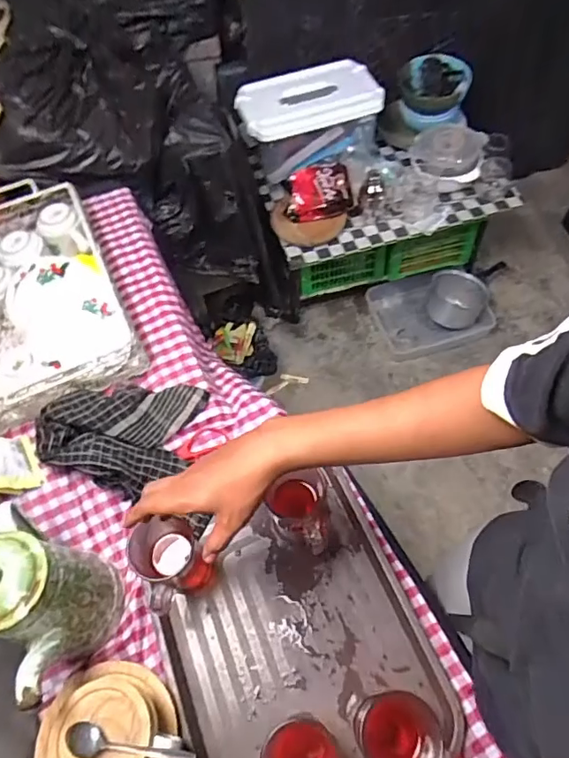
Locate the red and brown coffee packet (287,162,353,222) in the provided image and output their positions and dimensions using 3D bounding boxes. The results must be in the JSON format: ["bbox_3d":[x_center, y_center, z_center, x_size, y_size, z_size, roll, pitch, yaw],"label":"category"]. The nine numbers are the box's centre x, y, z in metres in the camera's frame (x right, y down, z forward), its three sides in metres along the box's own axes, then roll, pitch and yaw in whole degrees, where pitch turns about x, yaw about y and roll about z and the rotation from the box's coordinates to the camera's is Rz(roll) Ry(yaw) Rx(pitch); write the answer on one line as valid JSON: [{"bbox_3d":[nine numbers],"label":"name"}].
[{"bbox_3d":[0.100,-0.543,1.467,0.176,0.078,0.148,-4,59,2],"label":"red and brown coffee packet"}]

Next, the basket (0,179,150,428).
[{"bbox_3d":[-0.422,-0.139,0.841,0.262,0.104,0.424,-24,61,-10],"label":"basket"}]

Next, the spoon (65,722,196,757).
[{"bbox_3d":[-0.154,0.363,0.506,0.127,0.014,0.028,0,59,4],"label":"spoon"}]

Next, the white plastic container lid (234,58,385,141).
[{"bbox_3d":[0.065,-0.817,1.477,0.412,0.075,0.232,-17,60,-6],"label":"white plastic container lid"}]

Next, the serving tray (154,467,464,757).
[{"bbox_3d":[0.011,0.338,0.633,0.299,0.029,0.333,-23,60,-9],"label":"serving tray"}]

